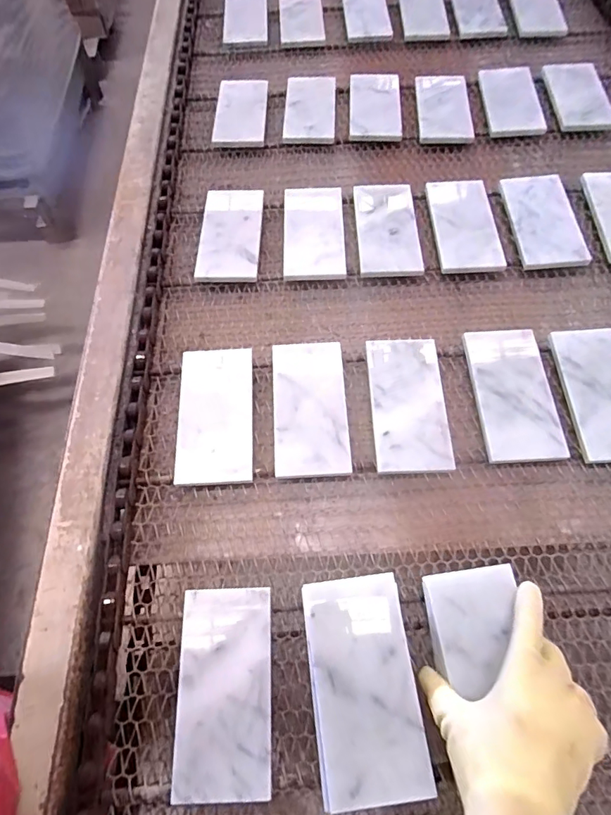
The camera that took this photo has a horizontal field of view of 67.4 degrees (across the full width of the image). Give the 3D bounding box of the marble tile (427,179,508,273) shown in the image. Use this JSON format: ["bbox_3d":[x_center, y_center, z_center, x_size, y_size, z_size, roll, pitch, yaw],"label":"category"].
[{"bbox_3d":[0.207,-0.241,0.602,0.076,0.008,0.159,-5,61,9],"label":"marble tile"}]

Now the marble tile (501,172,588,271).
[{"bbox_3d":[0.308,-0.251,0.603,0.080,0.015,0.159,-5,64,5],"label":"marble tile"}]

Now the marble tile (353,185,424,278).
[{"bbox_3d":[0.106,-0.239,0.603,0.078,0.008,0.160,-3,62,6],"label":"marble tile"}]

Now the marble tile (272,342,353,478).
[{"bbox_3d":[0.005,-0.003,0.489,0.076,0.013,0.153,-4,68,1],"label":"marble tile"}]

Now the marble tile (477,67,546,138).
[{"bbox_3d":[0.319,-0.483,0.719,0.081,0.011,0.173,-1,59,13],"label":"marble tile"}]

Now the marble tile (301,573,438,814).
[{"bbox_3d":[0.045,0.217,0.360,0.079,0.016,0.152,-7,63,-1],"label":"marble tile"}]

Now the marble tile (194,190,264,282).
[{"bbox_3d":[-0.098,-0.230,0.601,0.078,0.012,0.155,-2,60,5],"label":"marble tile"}]

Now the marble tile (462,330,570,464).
[{"bbox_3d":[0.223,-0.017,0.495,0.078,0.011,0.154,-6,66,7],"label":"marble tile"}]

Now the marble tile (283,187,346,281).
[{"bbox_3d":[0.011,-0.234,0.602,0.077,0.014,0.156,-5,62,9],"label":"marble tile"}]

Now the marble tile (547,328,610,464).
[{"bbox_3d":[0.322,-0.018,0.493,0.082,0.008,0.156,-3,63,6],"label":"marble tile"}]

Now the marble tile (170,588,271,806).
[{"bbox_3d":[-0.069,0.236,0.386,0.077,0.005,0.151,-2,67,0],"label":"marble tile"}]

